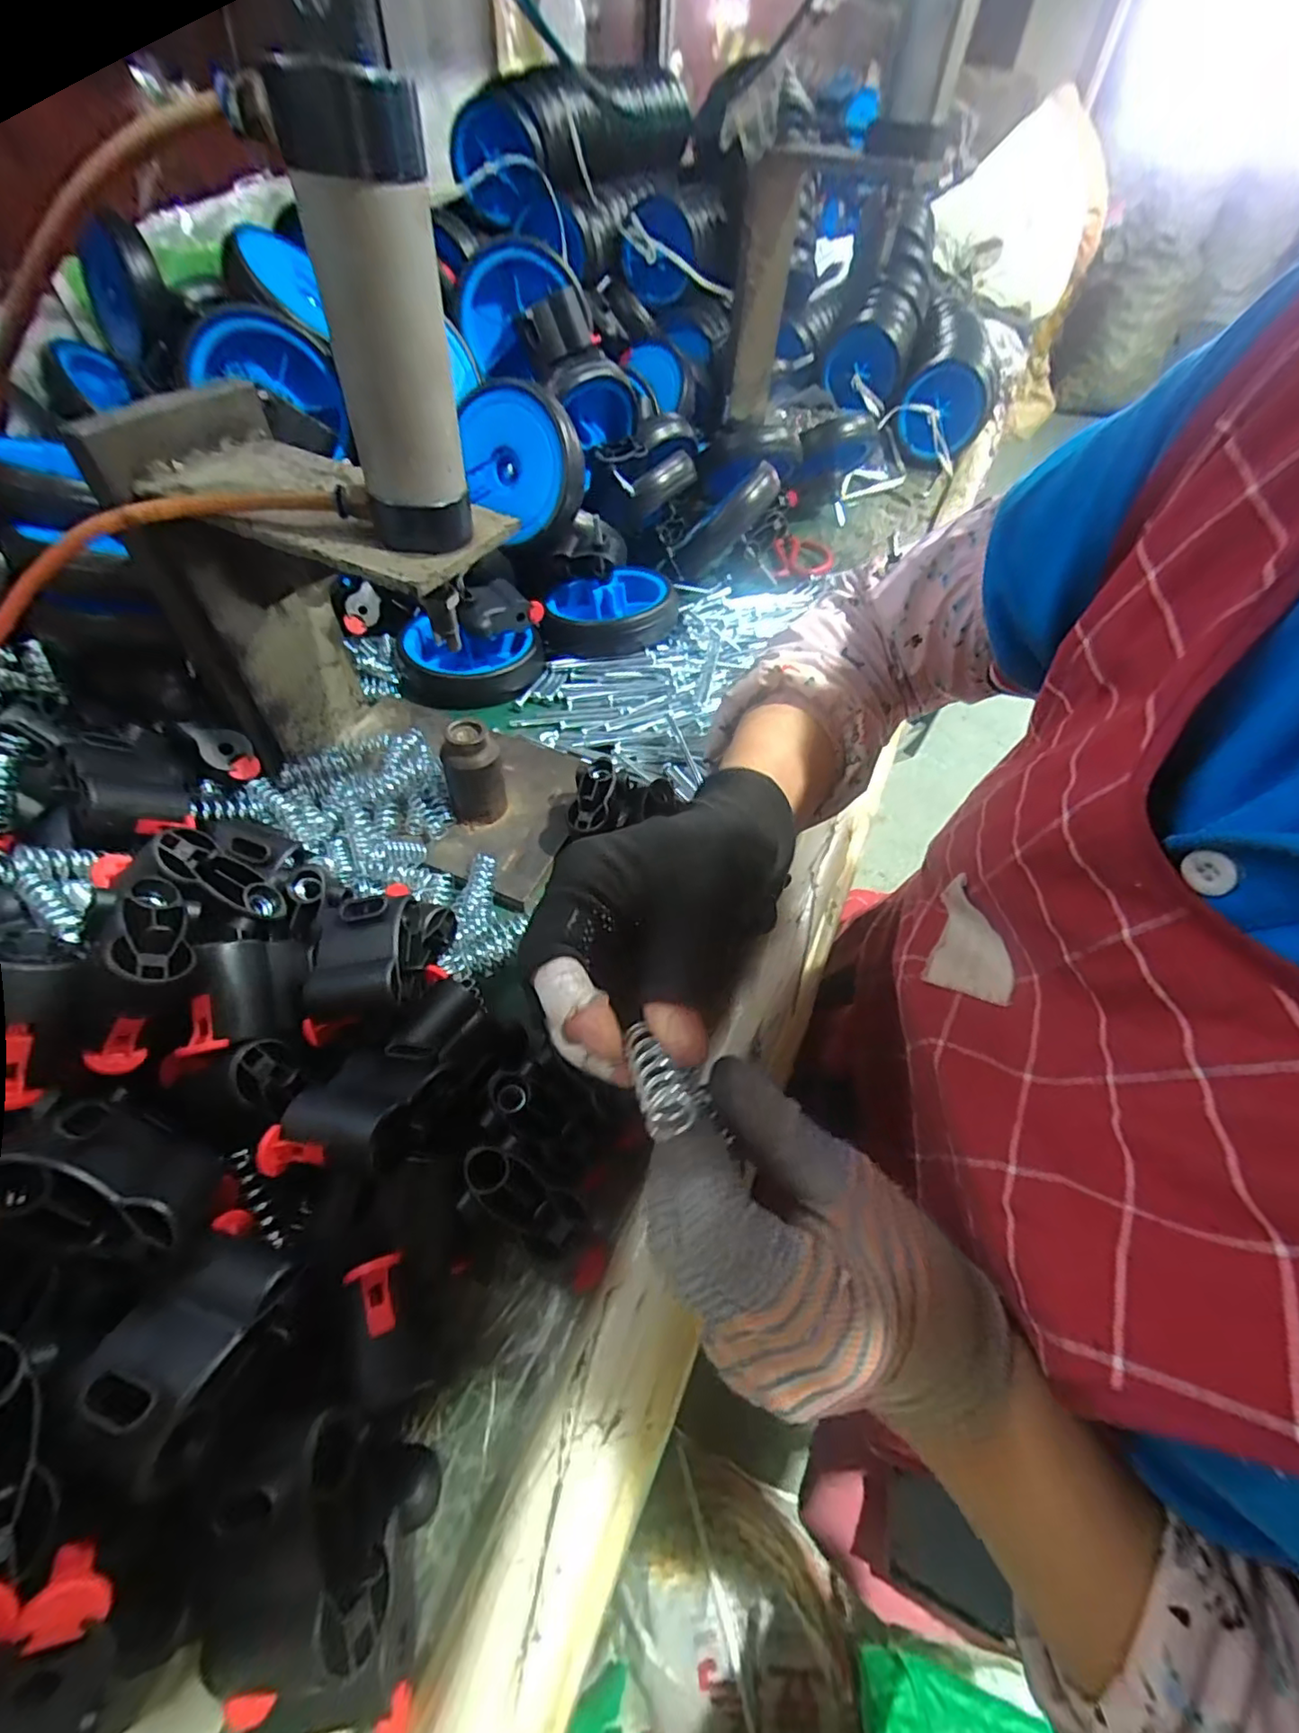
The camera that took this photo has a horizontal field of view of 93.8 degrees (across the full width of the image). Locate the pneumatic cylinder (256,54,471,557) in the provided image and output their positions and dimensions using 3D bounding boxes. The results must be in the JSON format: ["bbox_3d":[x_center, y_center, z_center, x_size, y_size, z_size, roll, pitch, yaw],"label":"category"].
[{"bbox_3d":[-0.105,-0.211,0.248,0.047,0.139,0.039,-13,54,-12],"label":"pneumatic cylinder"}]

